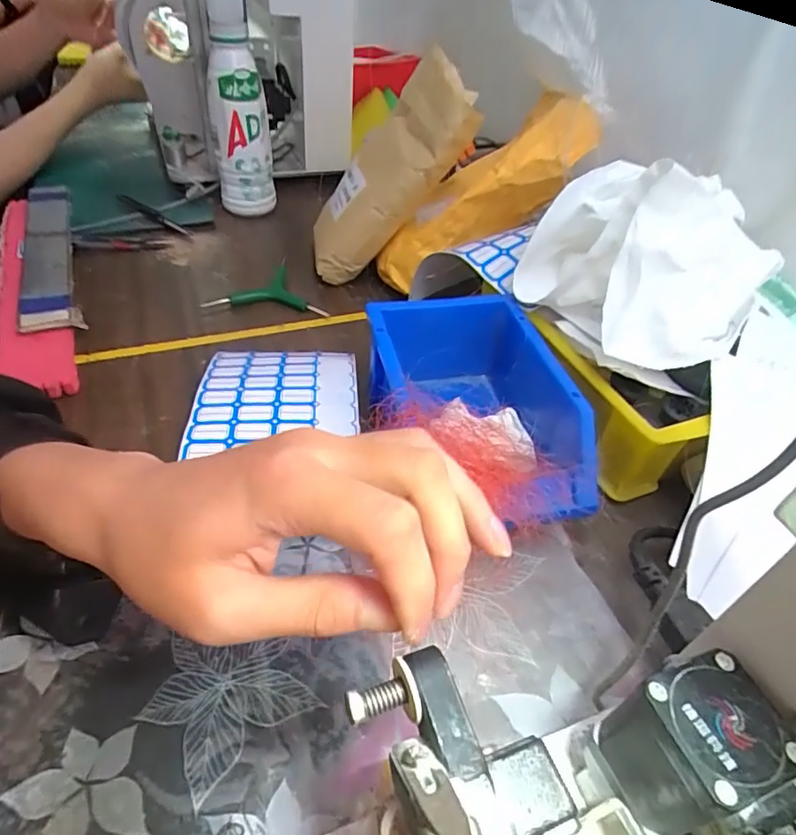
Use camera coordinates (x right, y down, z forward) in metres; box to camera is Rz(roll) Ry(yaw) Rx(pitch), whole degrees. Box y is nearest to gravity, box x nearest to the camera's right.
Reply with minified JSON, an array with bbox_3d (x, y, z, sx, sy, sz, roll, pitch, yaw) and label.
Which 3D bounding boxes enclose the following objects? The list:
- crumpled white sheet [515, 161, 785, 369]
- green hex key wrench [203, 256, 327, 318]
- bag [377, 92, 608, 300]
[{"bbox_3d":[0.185,-0.118,0.384,0.137,0.106,0.134,-17,49,-22],"label":"crumpled white sheet"},{"bbox_3d":[-0.138,-0.130,0.550,0.114,0.012,0.099,-7,44,-13],"label":"green hex key wrench"},{"bbox_3d":[0.085,-0.204,0.524,0.237,0.089,0.045,-31,37,24],"label":"bag"}]

